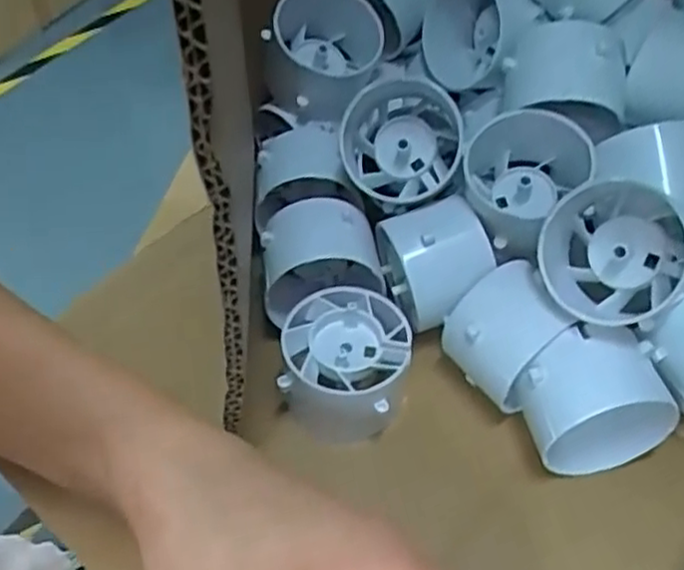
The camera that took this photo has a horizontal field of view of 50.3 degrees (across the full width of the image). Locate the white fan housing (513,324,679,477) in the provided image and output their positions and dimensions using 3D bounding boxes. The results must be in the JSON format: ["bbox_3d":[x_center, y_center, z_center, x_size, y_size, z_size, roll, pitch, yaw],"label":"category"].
[{"bbox_3d":[0.090,0.043,0.265,0.051,0.049,0.035,-11,49,-5],"label":"white fan housing"}]

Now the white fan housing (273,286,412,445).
[{"bbox_3d":[0.001,0.031,0.283,0.046,0.036,0.050,-2,49,3],"label":"white fan housing"}]

